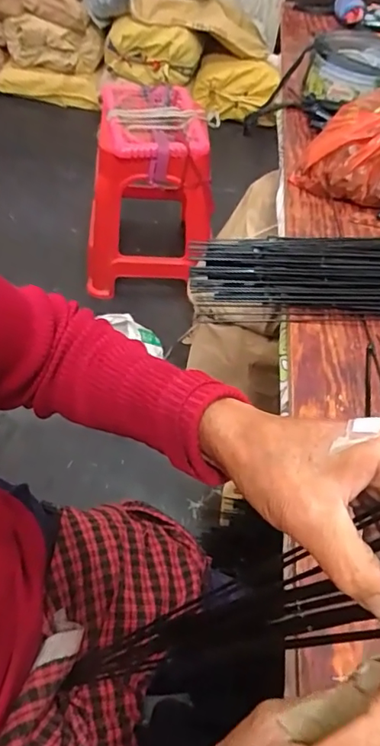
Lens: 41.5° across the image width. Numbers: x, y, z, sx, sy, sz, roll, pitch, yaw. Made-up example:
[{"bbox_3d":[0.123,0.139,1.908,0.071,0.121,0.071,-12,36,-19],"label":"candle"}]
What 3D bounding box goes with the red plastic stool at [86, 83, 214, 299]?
[{"bbox_3d":[-0.117,-0.521,1.478,0.334,0.451,0.367,3,54,-5],"label":"red plastic stool"}]

